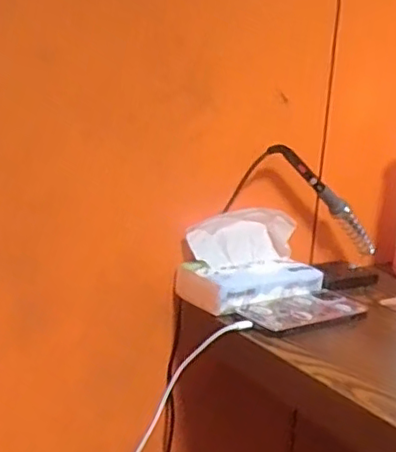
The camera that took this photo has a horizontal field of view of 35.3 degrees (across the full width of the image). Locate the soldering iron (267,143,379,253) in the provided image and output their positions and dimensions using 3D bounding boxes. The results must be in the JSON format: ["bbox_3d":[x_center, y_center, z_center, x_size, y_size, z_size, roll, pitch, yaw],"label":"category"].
[{"bbox_3d":[0.158,-0.032,0.759,0.211,0.023,0.022,44,-7,-27],"label":"soldering iron"}]

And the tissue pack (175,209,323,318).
[{"bbox_3d":[0.056,0.034,0.698,0.154,0.085,0.082,-5,15,-36],"label":"tissue pack"}]

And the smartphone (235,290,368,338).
[{"bbox_3d":[0.115,0.092,0.662,0.145,0.014,0.067,-5,15,-35],"label":"smartphone"}]

